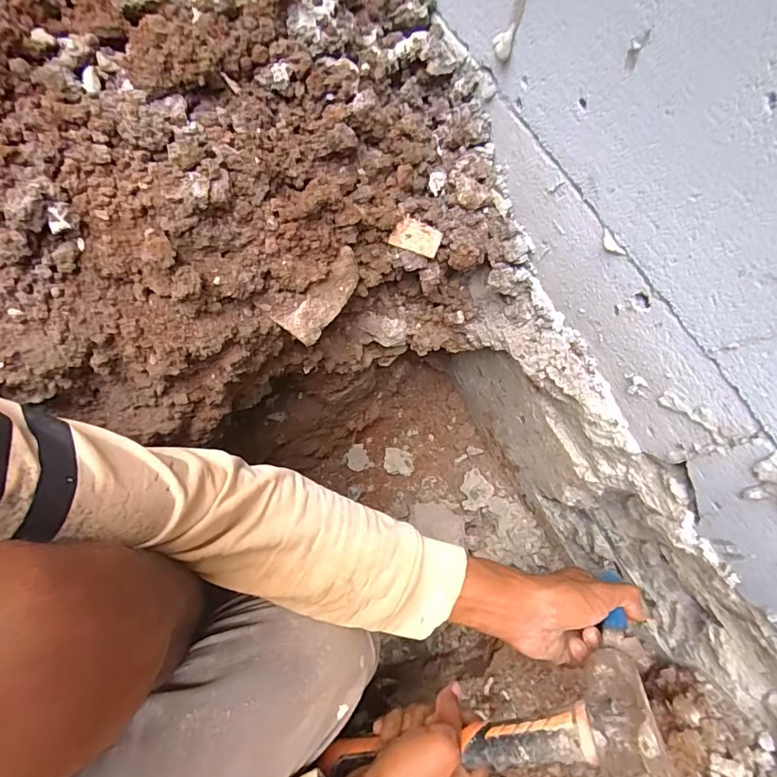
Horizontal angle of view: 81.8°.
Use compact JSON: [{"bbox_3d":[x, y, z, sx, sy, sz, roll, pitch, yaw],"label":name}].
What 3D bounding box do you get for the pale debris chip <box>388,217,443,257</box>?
[{"bbox_3d":[0.022,-0.118,0.351,0.037,0.004,0.023,23,107,-4],"label":"pale debris chip"}]

